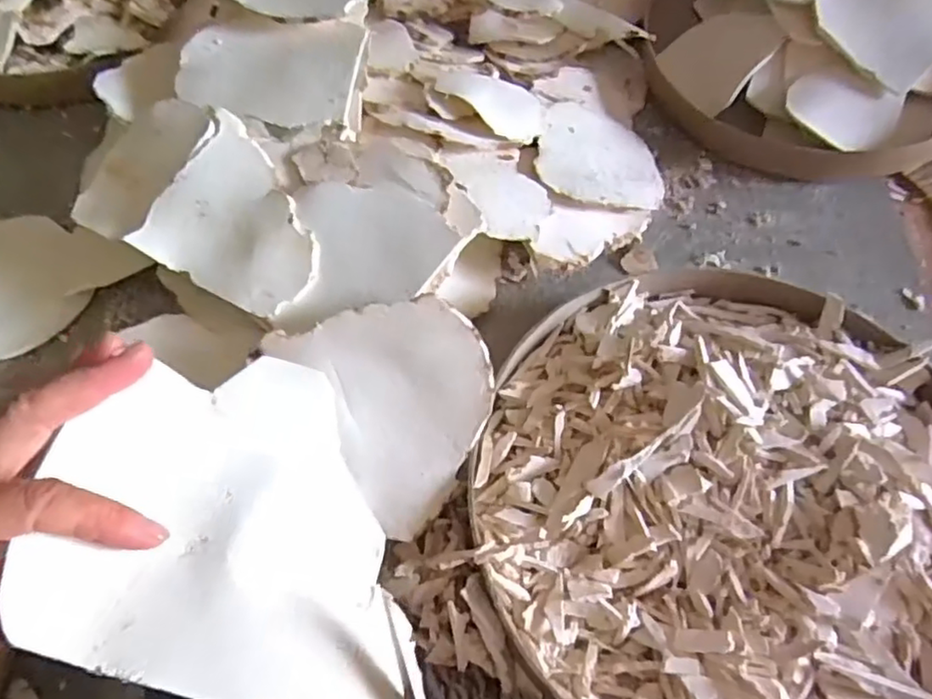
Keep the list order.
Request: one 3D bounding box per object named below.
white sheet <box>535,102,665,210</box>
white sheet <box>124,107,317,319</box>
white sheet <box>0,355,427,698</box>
[{"bbox_3d":[0.111,-0.157,0.527,0.105,0.008,0.103,15,59,-8],"label":"white sheet"},{"bbox_3d":[-0.145,-0.089,0.430,0.120,0.023,0.109,26,66,15],"label":"white sheet"},{"bbox_3d":[-0.100,0.081,0.257,0.129,0.007,0.164,-9,58,-21],"label":"white sheet"}]

